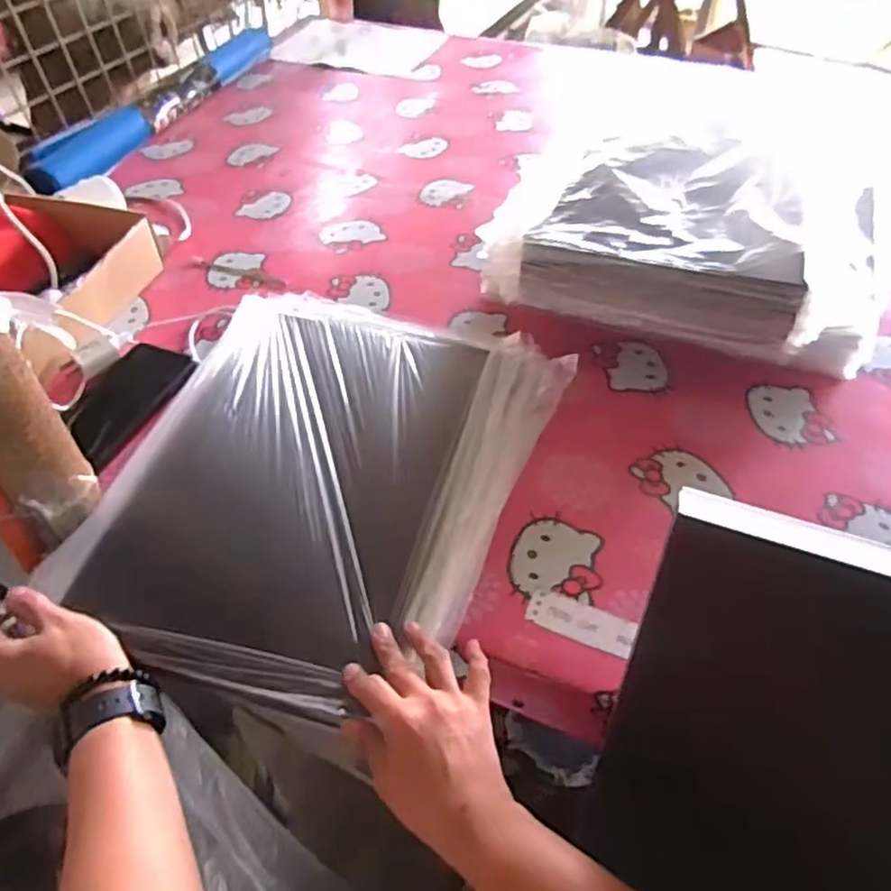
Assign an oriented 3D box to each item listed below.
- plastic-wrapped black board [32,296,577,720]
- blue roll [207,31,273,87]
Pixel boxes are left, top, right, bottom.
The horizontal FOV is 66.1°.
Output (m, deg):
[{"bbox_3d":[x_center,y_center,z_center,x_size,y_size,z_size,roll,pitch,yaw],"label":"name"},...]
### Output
[{"bbox_3d":[-0.099,0.012,0.591,0.311,0.044,0.400,15,50,14],"label":"plastic-wrapped black board"},{"bbox_3d":[-0.378,-0.716,1.257,0.038,0.050,0.207,12,49,11],"label":"blue roll"}]

